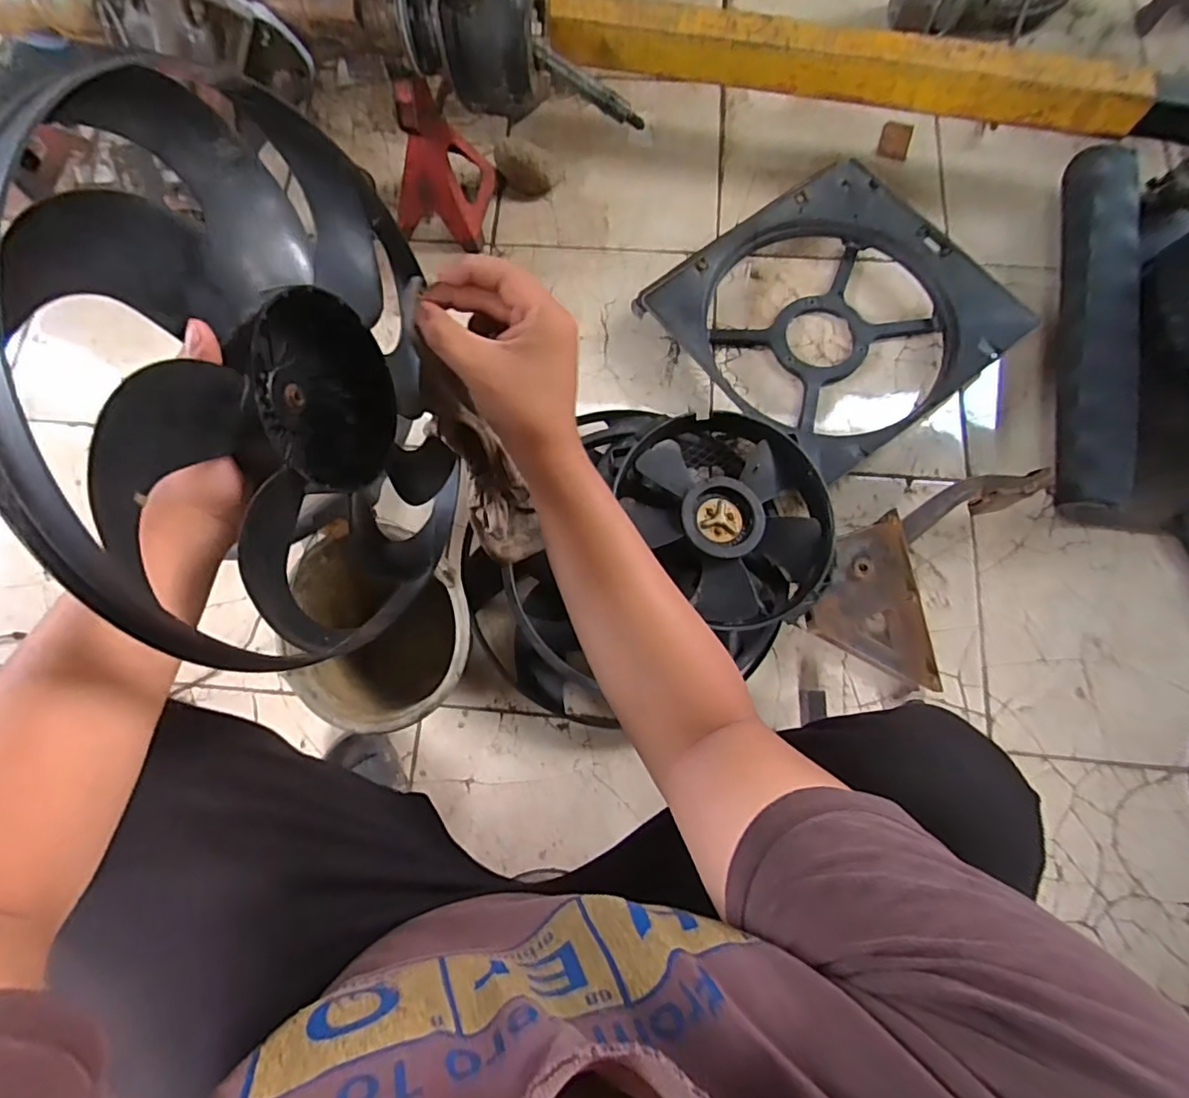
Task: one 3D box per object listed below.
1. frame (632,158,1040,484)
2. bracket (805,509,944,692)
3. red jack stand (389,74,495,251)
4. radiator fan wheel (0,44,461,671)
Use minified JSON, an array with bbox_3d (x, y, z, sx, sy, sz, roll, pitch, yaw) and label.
[{"bbox_3d":[0.389,-0.386,0.962,0.464,0.096,0.453,-37,79,-7],"label":"frame"},{"bbox_3d":[0.374,0.079,0.805,0.128,0.083,0.236,-6,76,0],"label":"bracket"},{"bbox_3d":[-0.256,-0.619,0.906,0.151,0.222,0.125,9,77,3],"label":"red jack stand"},{"bbox_3d":[-0.208,-0.100,0.392,0.041,0.336,0.354,1,110,17],"label":"radiator fan wheel"}]

